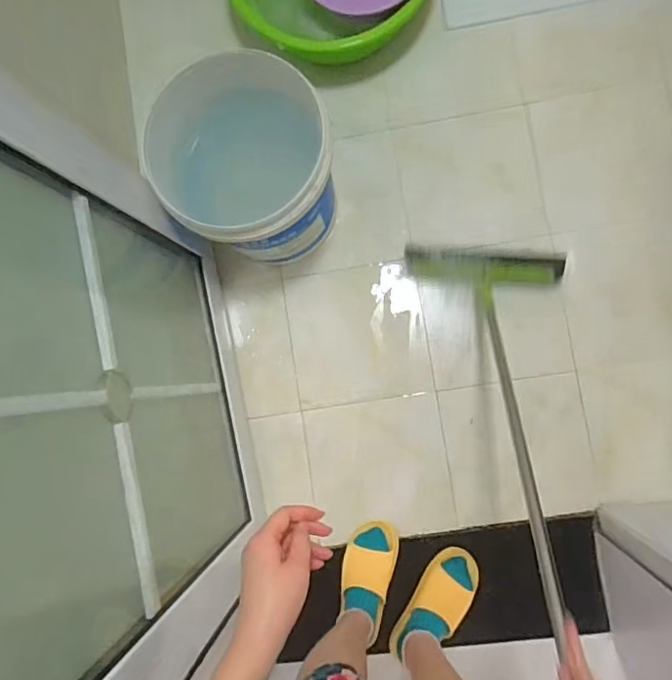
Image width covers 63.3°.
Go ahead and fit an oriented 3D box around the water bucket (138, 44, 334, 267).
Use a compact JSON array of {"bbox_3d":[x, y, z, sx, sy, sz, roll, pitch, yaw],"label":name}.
[{"bbox_3d":[-0.128,-0.303,1.049,0.271,0.384,0.289,-1,84,5],"label":"water bucket"}]

